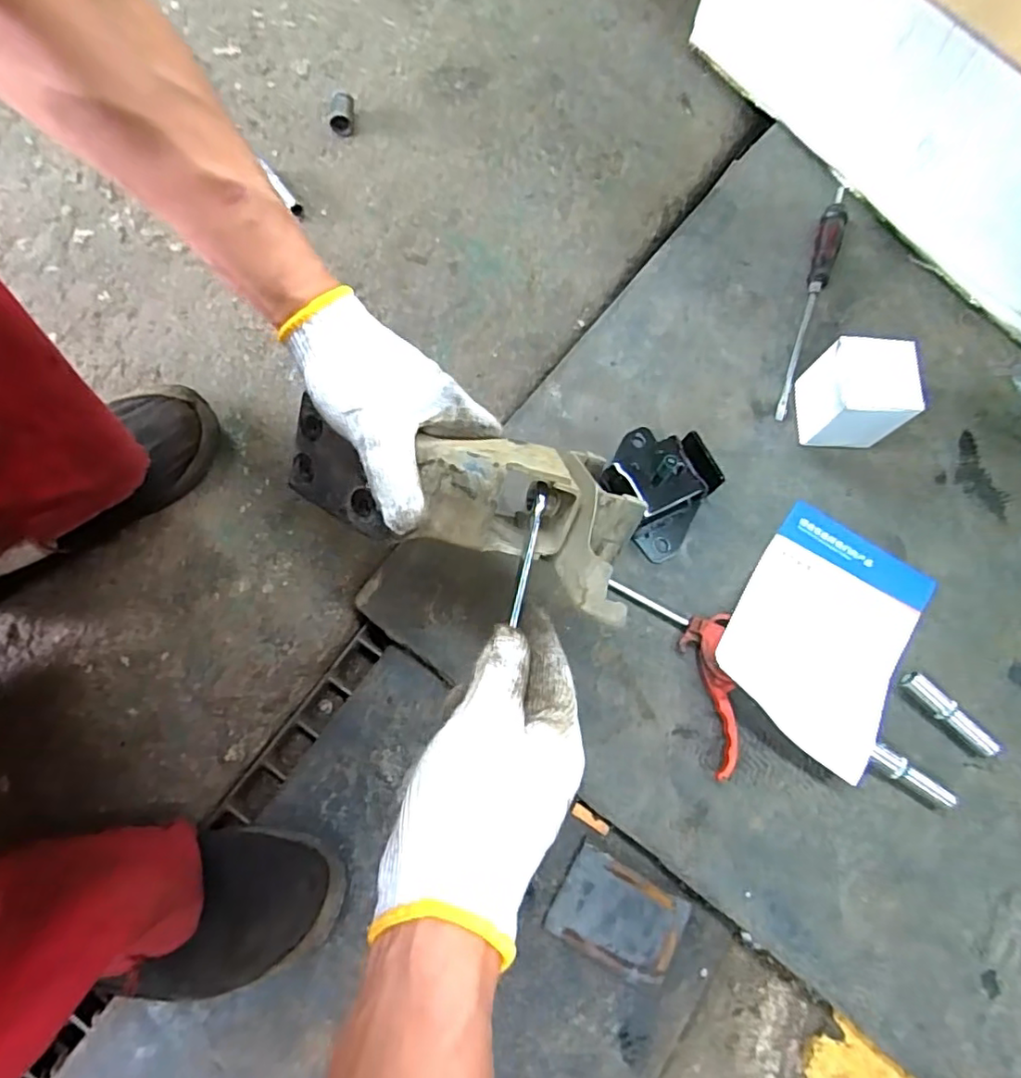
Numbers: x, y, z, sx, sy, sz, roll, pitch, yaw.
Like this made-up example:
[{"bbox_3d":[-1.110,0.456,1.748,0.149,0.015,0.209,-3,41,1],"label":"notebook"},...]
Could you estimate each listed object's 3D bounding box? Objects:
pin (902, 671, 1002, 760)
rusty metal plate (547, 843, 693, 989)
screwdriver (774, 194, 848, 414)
[{"bbox_3d":[0.361,0.146,0.493,0.016,0.019,0.081,-38,77,-11],"label":"pin"},{"bbox_3d":[0.085,0.297,0.472,0.097,0.009,0.069,27,74,7],"label":"rusty metal plate"},{"bbox_3d":[0.308,-0.251,0.610,0.025,0.020,0.280,21,74,6],"label":"screwdriver"}]

